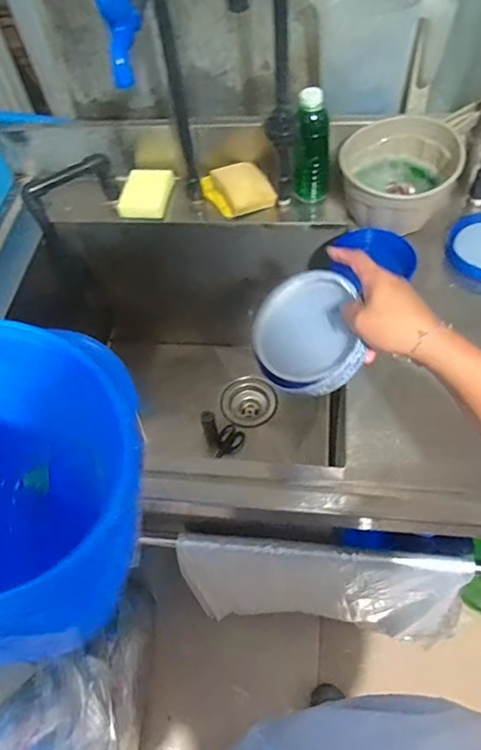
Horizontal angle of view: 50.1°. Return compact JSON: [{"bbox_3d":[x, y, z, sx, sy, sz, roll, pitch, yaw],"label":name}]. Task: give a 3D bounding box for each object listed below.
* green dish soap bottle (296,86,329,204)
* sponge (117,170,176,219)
[{"bbox_3d":[0.114,-0.358,0.817,0.055,0.173,0.044,4,57,8],"label":"green dish soap bottle"},{"bbox_3d":[-0.164,-0.314,0.899,0.077,0.030,0.104,7,57,10],"label":"sponge"}]

